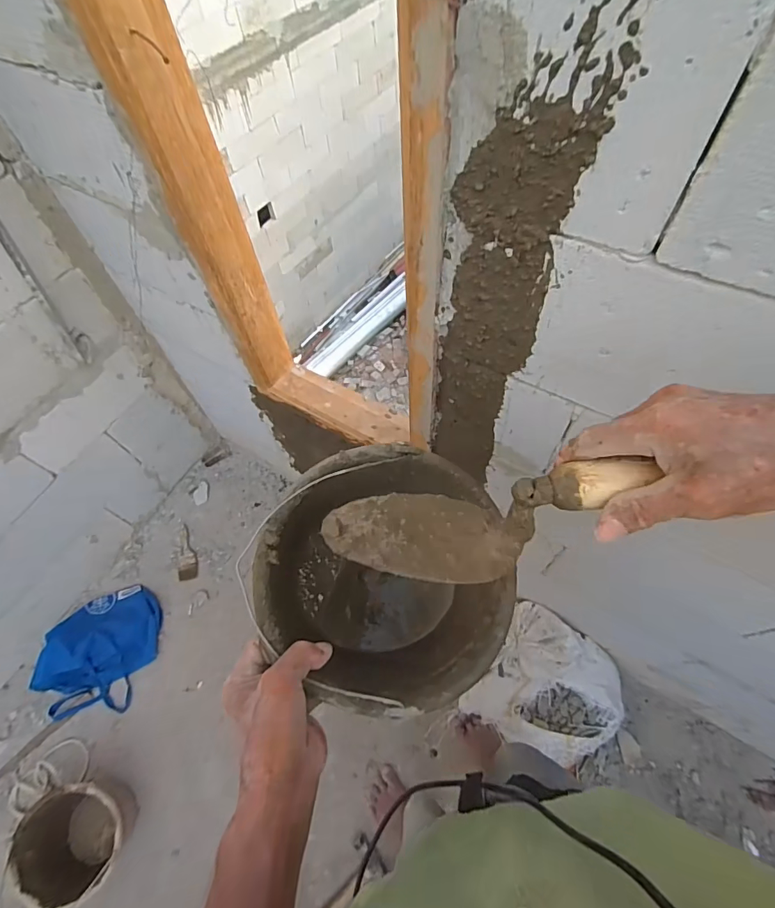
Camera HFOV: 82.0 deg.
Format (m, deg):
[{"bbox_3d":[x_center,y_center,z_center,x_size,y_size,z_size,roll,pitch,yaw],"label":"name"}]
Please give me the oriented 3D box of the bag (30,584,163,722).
[{"bbox_3d":[-0.862,0.572,1.331,0.283,0.150,0.367,-1,61,4],"label":"bag"}]

